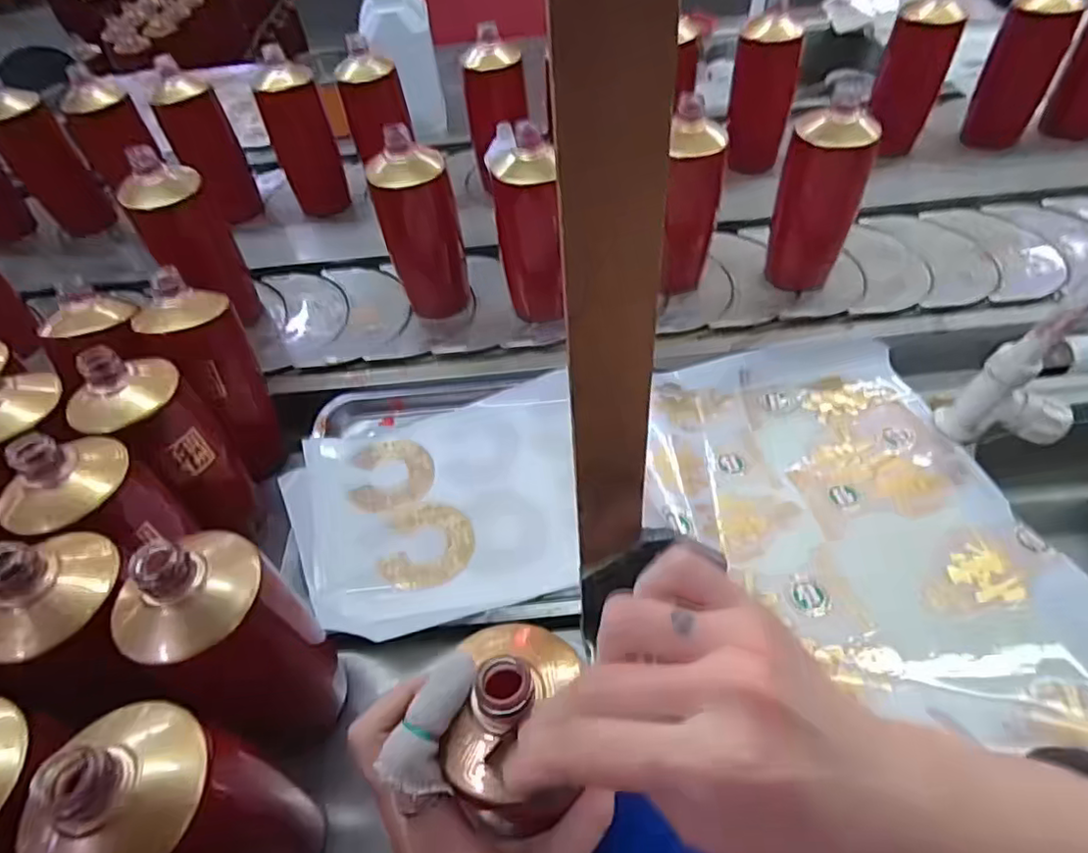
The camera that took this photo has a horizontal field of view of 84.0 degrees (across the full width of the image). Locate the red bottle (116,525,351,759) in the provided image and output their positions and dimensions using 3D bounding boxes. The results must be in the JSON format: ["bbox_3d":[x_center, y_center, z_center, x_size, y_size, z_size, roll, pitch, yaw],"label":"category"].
[{"bbox_3d":[-0.177,0.142,0.371,0.078,0.184,0.071,-38,57,-24],"label":"red bottle"}]

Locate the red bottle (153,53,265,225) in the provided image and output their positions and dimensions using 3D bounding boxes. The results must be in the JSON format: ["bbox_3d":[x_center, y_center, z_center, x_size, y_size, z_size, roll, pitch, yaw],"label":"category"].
[{"bbox_3d":[-0.467,-0.386,0.839,0.078,0.196,0.092,-24,52,-15],"label":"red bottle"}]

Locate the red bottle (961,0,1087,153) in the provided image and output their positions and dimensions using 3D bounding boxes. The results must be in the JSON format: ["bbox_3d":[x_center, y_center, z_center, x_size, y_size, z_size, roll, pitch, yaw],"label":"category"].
[{"bbox_3d":[0.643,-0.484,0.815,0.072,0.192,0.061,-5,50,1],"label":"red bottle"}]

